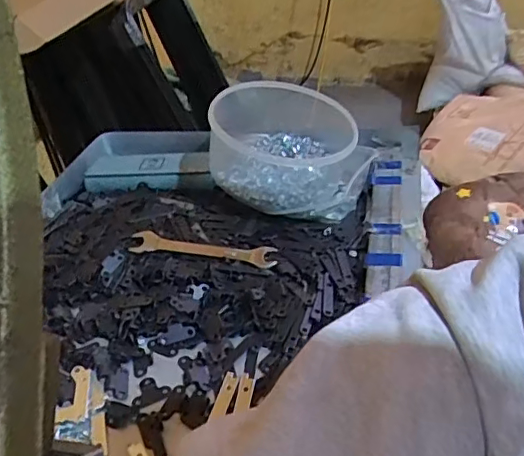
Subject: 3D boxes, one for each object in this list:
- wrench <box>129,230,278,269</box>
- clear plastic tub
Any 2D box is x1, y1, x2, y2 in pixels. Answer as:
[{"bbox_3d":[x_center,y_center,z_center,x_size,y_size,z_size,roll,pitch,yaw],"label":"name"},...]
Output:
[{"bbox_3d":[-0.058,0.019,0.549,0.146,0.005,0.029,7,38,15],"label":"wrench"},{"bbox_3d":[0.032,-0.092,0.614,0.163,0.094,0.164,-4,36,1],"label":"clear plastic tub"}]

